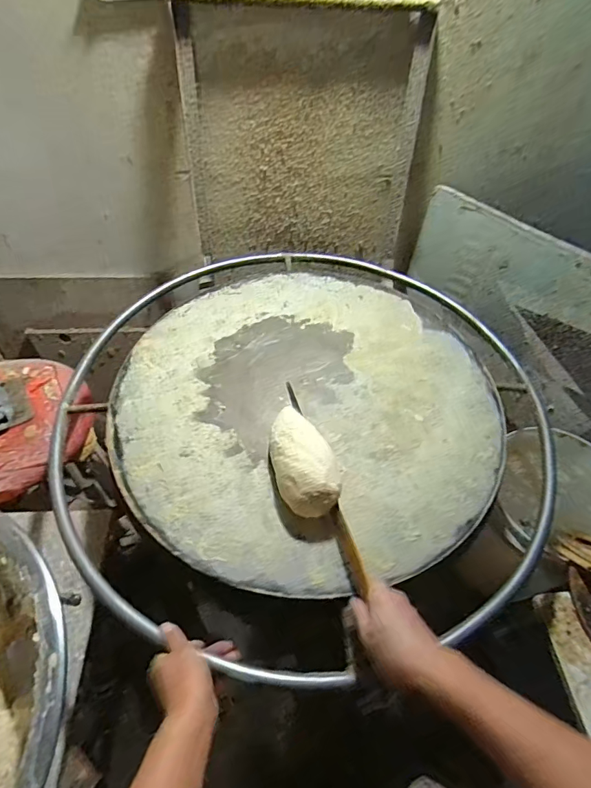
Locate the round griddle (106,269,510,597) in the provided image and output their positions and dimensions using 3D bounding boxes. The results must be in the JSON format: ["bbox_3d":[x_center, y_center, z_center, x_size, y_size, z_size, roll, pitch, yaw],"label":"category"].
[{"bbox_3d":[0.022,-0.004,0.750,0.608,0.017,0.617,4,52,0],"label":"round griddle"}]

